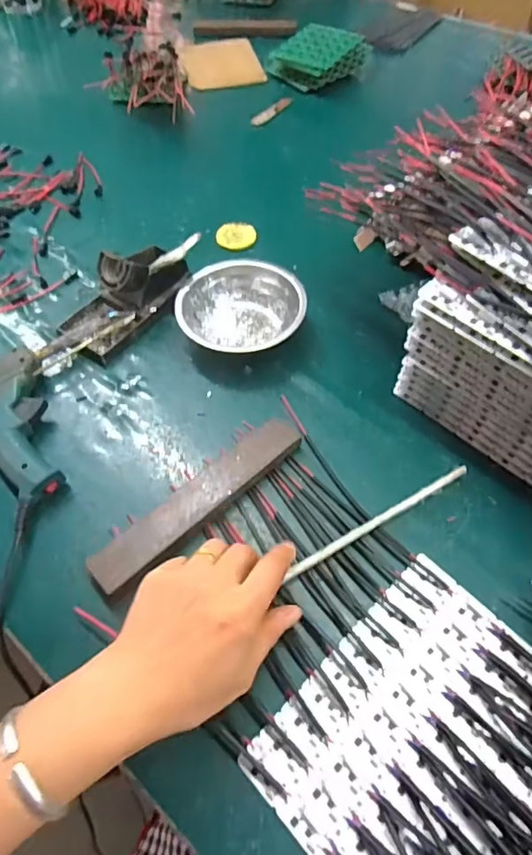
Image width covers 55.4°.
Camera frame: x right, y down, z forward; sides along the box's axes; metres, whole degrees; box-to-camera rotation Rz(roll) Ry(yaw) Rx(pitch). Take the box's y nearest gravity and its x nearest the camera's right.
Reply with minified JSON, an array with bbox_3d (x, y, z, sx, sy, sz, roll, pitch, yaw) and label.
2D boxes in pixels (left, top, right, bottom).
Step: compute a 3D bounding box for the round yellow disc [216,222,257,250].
[{"bbox_3d":[-0.036,-0.234,0.620,0.048,0.007,0.045,0,57,-1],"label":"round yellow disc"}]

